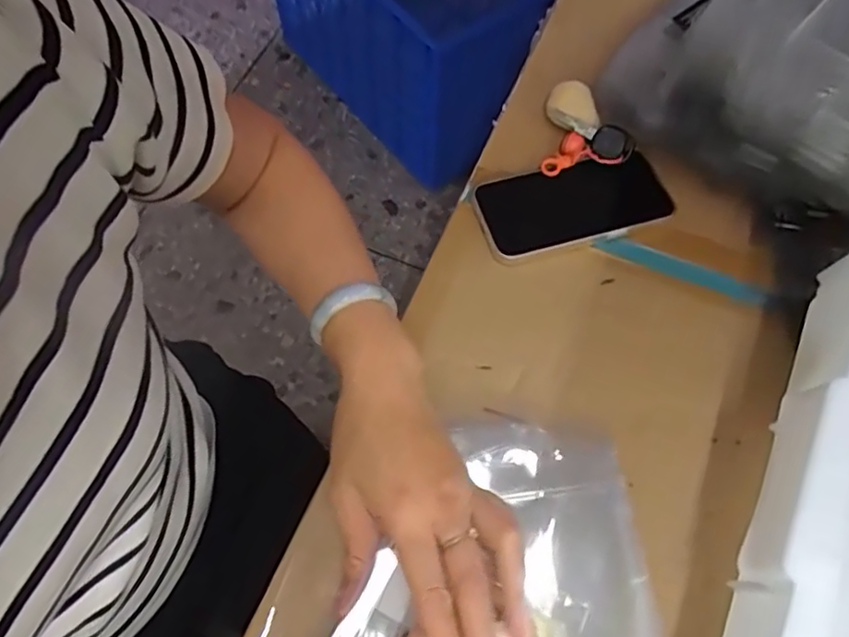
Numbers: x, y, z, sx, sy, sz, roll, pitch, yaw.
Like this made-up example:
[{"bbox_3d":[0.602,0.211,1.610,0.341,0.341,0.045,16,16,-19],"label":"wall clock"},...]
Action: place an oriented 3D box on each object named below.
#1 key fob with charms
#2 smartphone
[{"bbox_3d":[0.133,-0.151,0.493,0.069,0.028,0.076,8,64,3],"label":"key fob with charms"},{"bbox_3d":[0.113,-0.089,0.478,0.142,0.014,0.074,-14,65,-7],"label":"smartphone"}]

